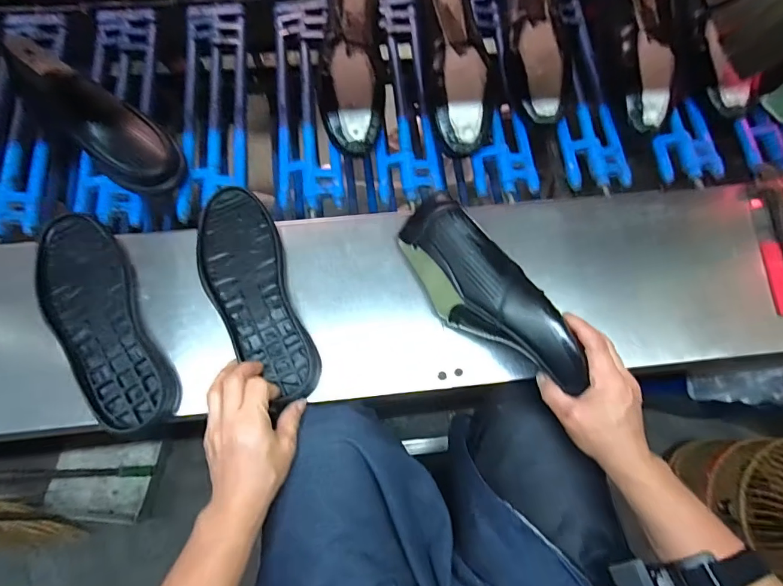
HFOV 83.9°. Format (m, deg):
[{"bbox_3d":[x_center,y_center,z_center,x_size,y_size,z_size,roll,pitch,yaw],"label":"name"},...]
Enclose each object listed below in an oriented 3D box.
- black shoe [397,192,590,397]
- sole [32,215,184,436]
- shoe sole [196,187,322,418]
[{"bbox_3d":[0.103,-0.001,0.480,0.078,0.072,0.253,-38,70,-14],"label":"black shoe"},{"bbox_3d":[-0.341,0.031,0.512,0.097,0.030,0.282,-27,72,-11],"label":"sole"},{"bbox_3d":[-0.164,-0.004,0.521,0.097,0.028,0.281,-24,74,-10],"label":"shoe sole"}]

